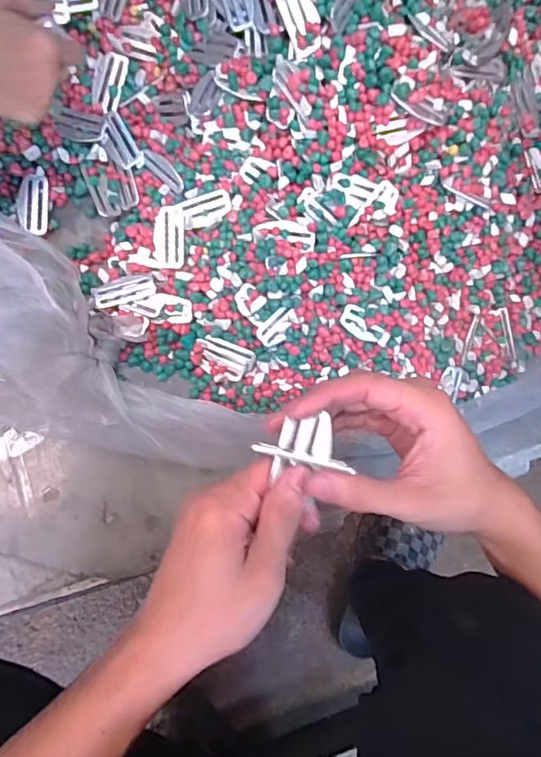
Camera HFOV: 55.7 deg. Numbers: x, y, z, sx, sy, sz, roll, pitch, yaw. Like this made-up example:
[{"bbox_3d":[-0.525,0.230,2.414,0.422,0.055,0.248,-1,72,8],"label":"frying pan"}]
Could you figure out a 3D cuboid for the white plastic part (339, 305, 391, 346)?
[{"bbox_3d":[0.093,-0.051,0.512,0.055,0.010,0.026,41,87,-7],"label":"white plastic part"}]

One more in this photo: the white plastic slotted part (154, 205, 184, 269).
[{"bbox_3d":[-0.100,-0.139,0.506,0.028,0.015,0.059,-1,92,-7],"label":"white plastic slotted part"}]

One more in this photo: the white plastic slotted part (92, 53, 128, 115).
[{"bbox_3d":[-0.159,-0.293,0.507,0.026,0.006,0.057,17,90,-7],"label":"white plastic slotted part"}]

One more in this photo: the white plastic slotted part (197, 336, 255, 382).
[{"bbox_3d":[-0.048,-0.018,0.525,0.058,0.009,0.039,21,90,-7],"label":"white plastic slotted part"}]

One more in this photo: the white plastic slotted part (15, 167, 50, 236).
[{"bbox_3d":[-0.235,-0.175,0.506,0.029,0.008,0.064,3,92,-7],"label":"white plastic slotted part"}]

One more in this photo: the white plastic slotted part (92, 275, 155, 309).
[{"bbox_3d":[-0.142,-0.085,0.498,0.058,0.004,0.025,-18,78,-6],"label":"white plastic slotted part"}]

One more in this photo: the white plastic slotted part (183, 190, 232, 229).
[{"bbox_3d":[-0.064,-0.167,0.505,0.048,0.006,0.029,-13,95,7],"label":"white plastic slotted part"}]

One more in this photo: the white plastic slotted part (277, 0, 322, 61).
[{"bbox_3d":[0.028,-0.324,0.463,0.028,0.013,0.059,-20,95,-6],"label":"white plastic slotted part"}]

